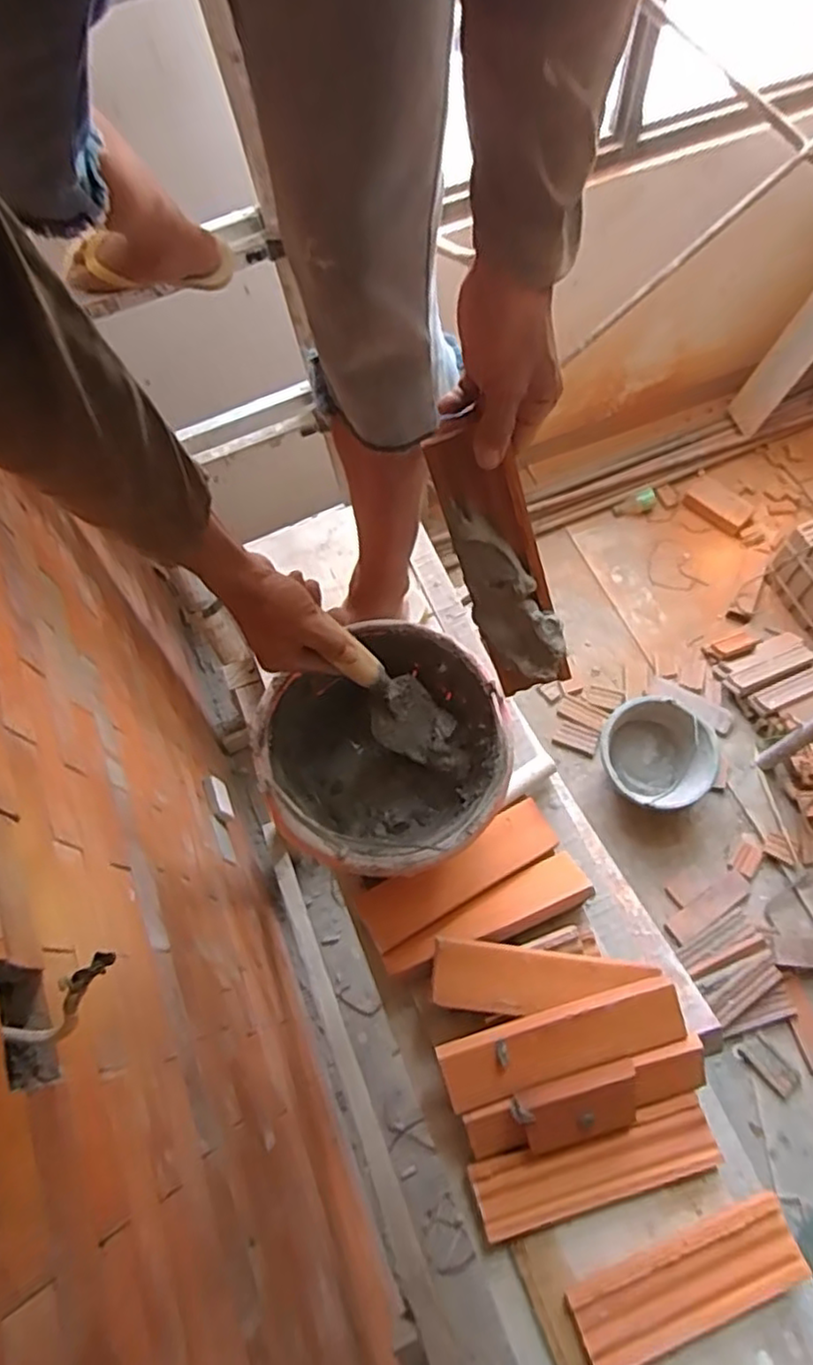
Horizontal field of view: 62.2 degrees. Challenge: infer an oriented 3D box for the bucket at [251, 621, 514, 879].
[{"bbox_3d":[-0.021,0.082,0.708,0.228,0.169,0.239,-1,66,3],"label":"bucket"}]

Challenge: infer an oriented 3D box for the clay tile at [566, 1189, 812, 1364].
[{"bbox_3d":[0.240,0.513,0.573,0.197,0.019,0.058,-22,67,-7],"label":"clay tile"}]

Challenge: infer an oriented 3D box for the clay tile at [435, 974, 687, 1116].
[{"bbox_3d":[0.140,0.323,0.607,0.220,0.012,0.061,-16,87,-5],"label":"clay tile"}]

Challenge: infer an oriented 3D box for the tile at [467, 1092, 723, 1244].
[{"bbox_3d":[0.171,0.442,0.616,0.220,0.011,0.060,-16,67,-4],"label":"tile"}]

